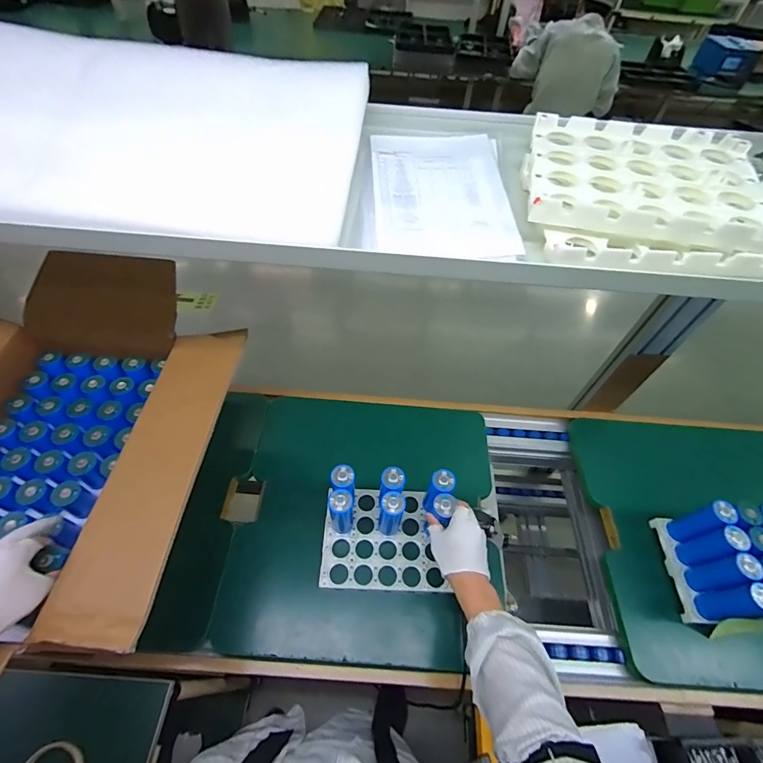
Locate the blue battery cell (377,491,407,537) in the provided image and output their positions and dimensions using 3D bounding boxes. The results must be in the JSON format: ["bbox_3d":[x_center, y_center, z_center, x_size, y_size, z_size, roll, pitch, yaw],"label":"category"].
[{"bbox_3d":[0.017,0.234,0.687,0.039,0.133,0.039,2,54,-2],"label":"blue battery cell"}]

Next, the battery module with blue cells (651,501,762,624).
[{"bbox_3d":[0.642,0.322,0.679,0.215,0.161,0.174,5,54,0],"label":"battery module with blue cells"}]

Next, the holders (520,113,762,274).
[{"bbox_3d":[0.275,-0.201,0.413,0.245,0.049,0.207,6,54,1],"label":"holders"}]

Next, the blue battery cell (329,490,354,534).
[{"bbox_3d":[-0.069,0.229,0.684,0.038,0.126,0.037,2,54,-2],"label":"blue battery cell"}]

